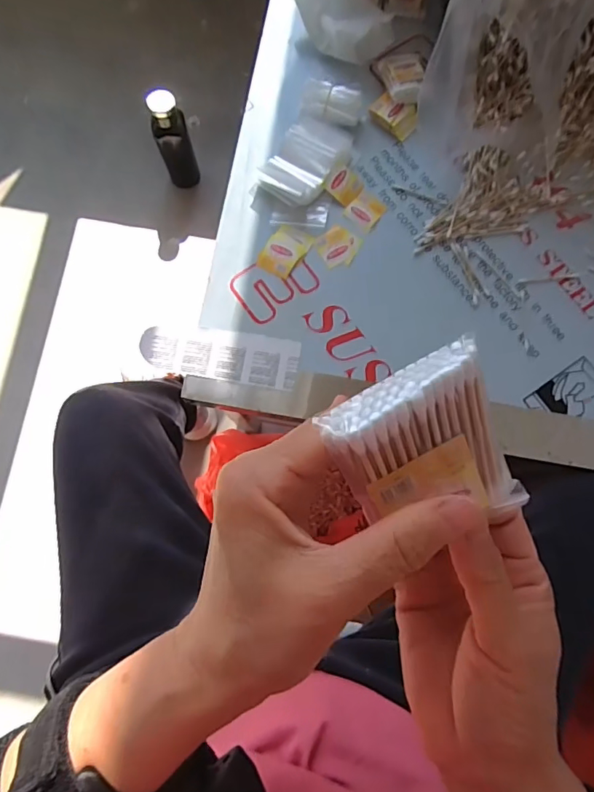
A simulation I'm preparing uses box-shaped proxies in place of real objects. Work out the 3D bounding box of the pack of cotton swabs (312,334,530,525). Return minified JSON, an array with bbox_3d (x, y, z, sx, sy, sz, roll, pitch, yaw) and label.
[{"bbox_3d":[0.048,0.023,0.180,0.057,0.012,0.077,-32,122,0],"label":"pack of cotton swabs"}]

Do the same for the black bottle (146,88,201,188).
[{"bbox_3d":[-0.252,-0.530,1.018,0.074,0.221,0.060,-25,79,-5],"label":"black bottle"}]

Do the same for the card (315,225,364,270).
[{"bbox_3d":[0.051,-0.180,0.590,0.050,0.006,0.046,-39,81,-8],"label":"card"}]

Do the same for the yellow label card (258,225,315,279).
[{"bbox_3d":[-0.015,-0.174,0.589,0.044,0.004,0.062,34,80,6],"label":"yellow label card"}]

